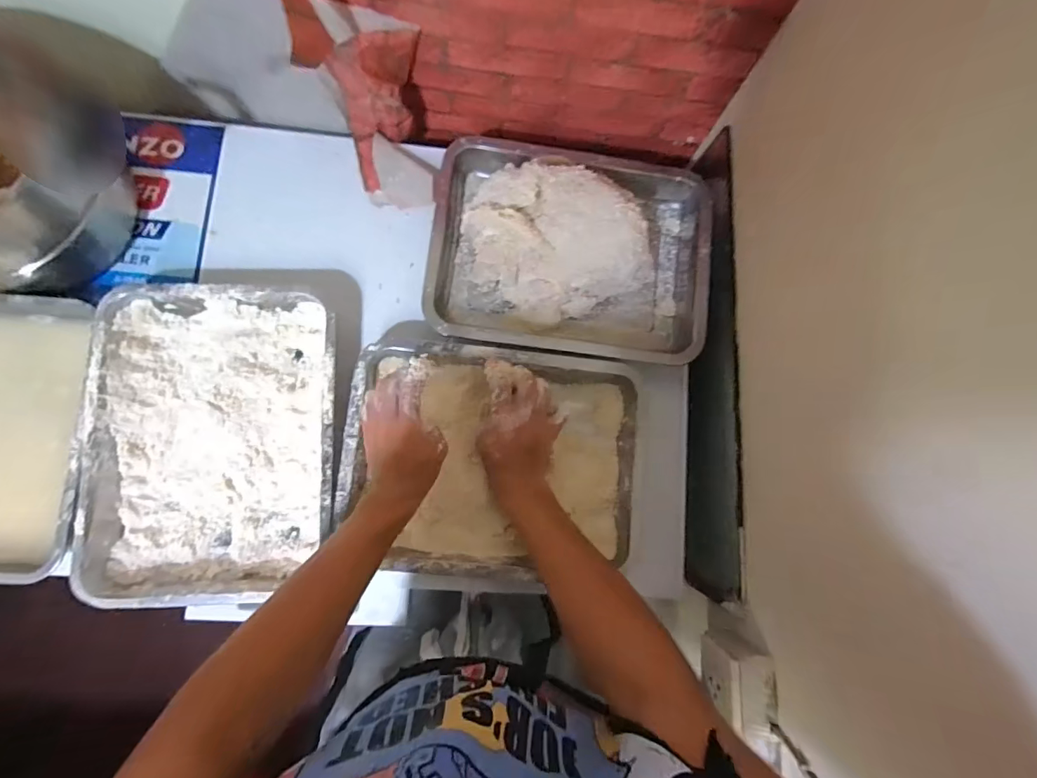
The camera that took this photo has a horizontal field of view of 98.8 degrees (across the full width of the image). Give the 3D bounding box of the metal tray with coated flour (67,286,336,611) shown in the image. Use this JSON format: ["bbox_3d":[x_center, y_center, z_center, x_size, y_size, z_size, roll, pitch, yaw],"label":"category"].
[{"bbox_3d":[-0.343,0.059,0.510,0.257,0.045,0.341,1,82,-6],"label":"metal tray with coated flour"}]

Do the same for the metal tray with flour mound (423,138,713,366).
[{"bbox_3d":[0.069,-0.177,0.542,0.342,0.114,0.254,7,82,-5],"label":"metal tray with flour mound"}]

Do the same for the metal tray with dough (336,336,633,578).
[{"bbox_3d":[-0.030,0.084,0.534,0.339,0.041,0.265,6,82,-5],"label":"metal tray with dough"}]

